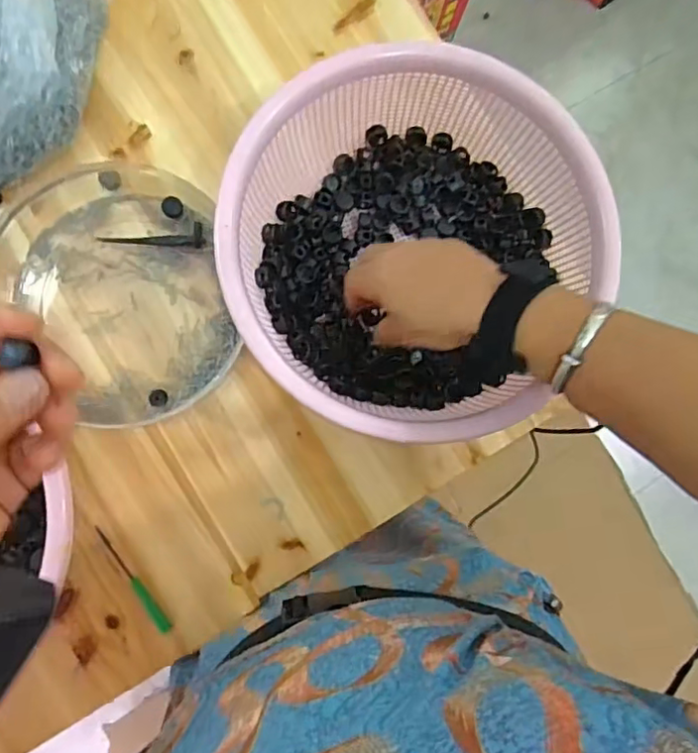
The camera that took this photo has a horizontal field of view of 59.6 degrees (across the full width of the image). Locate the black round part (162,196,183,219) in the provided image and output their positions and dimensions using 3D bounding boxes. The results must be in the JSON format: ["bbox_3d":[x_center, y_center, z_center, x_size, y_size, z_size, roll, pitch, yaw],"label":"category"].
[{"bbox_3d":[-0.145,-0.139,0.501,0.017,0.008,0.016,0,84,-4],"label":"black round part"}]

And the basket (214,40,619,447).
[{"bbox_3d":[0.049,-0.080,0.459,0.273,0.108,0.246,-5,85,-4],"label":"basket"}]

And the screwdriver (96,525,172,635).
[{"bbox_3d":[-0.171,0.161,0.485,0.011,0.005,0.098,-32,87,-6],"label":"screwdriver"}]

